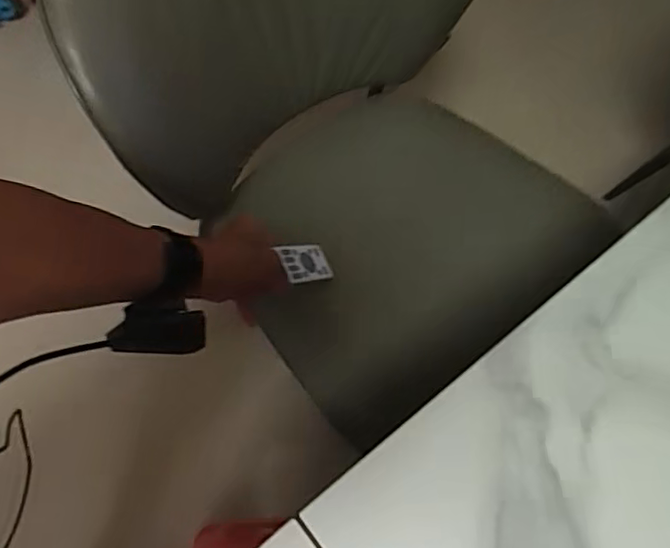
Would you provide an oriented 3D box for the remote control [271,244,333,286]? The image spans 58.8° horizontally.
[{"bbox_3d":[-0.032,-0.011,0.636,0.007,0.074,0.046,-34,74,32],"label":"remote control"}]

